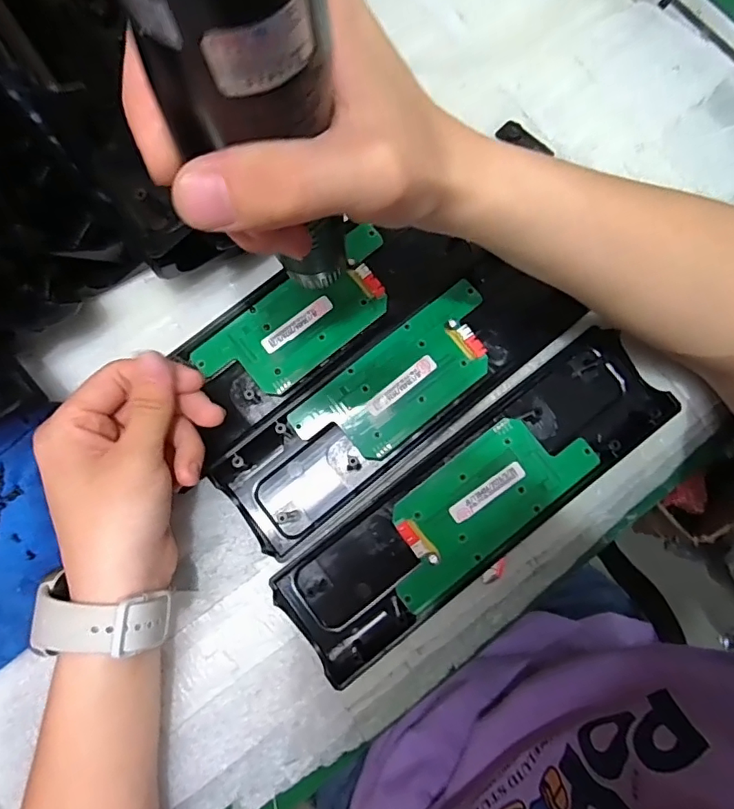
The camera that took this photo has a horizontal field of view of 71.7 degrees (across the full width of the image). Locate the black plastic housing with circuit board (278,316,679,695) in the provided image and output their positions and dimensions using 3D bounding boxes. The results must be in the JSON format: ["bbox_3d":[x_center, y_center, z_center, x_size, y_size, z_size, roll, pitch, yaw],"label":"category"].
[{"bbox_3d":[0.065,0.054,0.290,0.243,0.016,0.070,-37,81,-6],"label":"black plastic housing with circuit board"}]

